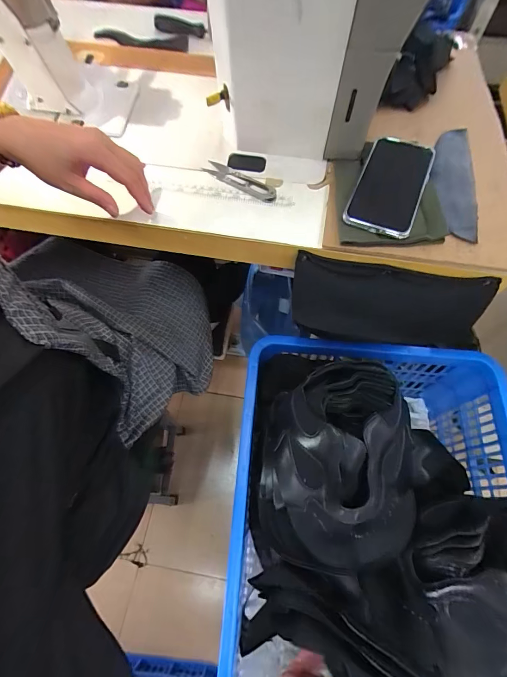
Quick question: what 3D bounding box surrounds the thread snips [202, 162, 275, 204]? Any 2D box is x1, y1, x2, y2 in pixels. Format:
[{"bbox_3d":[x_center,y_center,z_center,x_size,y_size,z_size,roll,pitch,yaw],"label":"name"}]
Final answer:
[{"bbox_3d":[-0.018,-0.221,0.473,0.119,0.013,0.024,32,69,14],"label":"thread snips"}]

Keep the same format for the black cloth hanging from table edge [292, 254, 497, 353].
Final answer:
[{"bbox_3d":[0.174,-0.039,0.449,0.242,0.111,0.014,9,32,5],"label":"black cloth hanging from table edge"}]

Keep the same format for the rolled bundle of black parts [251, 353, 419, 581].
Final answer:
[{"bbox_3d":[0.113,0.166,0.453,0.224,0.152,0.255,5,65,3],"label":"rolled bundle of black parts"}]

